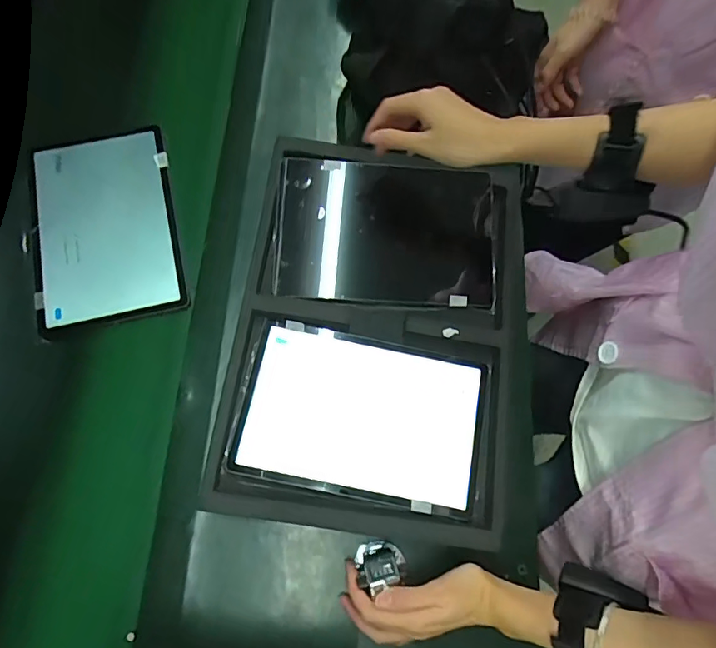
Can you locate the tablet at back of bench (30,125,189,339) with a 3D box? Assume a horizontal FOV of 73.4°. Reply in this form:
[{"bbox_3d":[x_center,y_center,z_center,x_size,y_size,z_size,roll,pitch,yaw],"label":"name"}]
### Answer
[{"bbox_3d":[-0.314,-0.125,0.597,0.167,0.016,0.267,-14,71,-5],"label":"tablet at back of bench"}]

